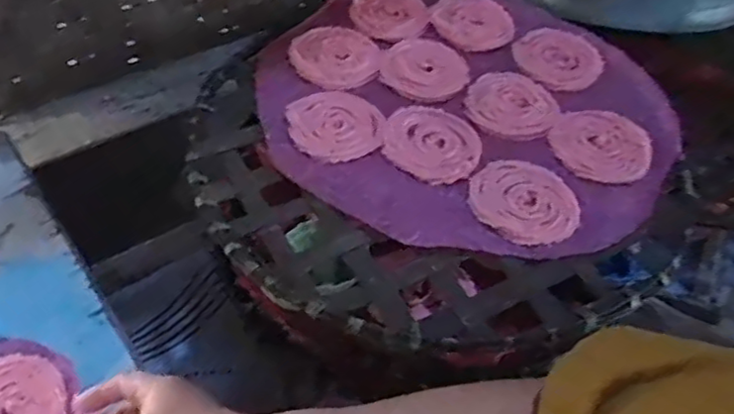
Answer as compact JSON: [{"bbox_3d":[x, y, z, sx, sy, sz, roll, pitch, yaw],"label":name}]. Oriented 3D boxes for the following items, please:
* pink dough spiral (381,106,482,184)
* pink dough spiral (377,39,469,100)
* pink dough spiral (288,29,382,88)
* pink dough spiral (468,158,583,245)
[{"bbox_3d":[0.050,-0.050,0.533,0.079,0.014,0.064,28,51,18],"label":"pink dough spiral"},{"bbox_3d":[0.047,-0.120,0.585,0.070,0.016,0.079,-10,50,-14],"label":"pink dough spiral"},{"bbox_3d":[-0.027,-0.130,0.593,0.077,0.016,0.065,19,49,11],"label":"pink dough spiral"},{"bbox_3d":[0.116,-0.004,0.502,0.079,0.013,0.071,22,50,14],"label":"pink dough spiral"}]

